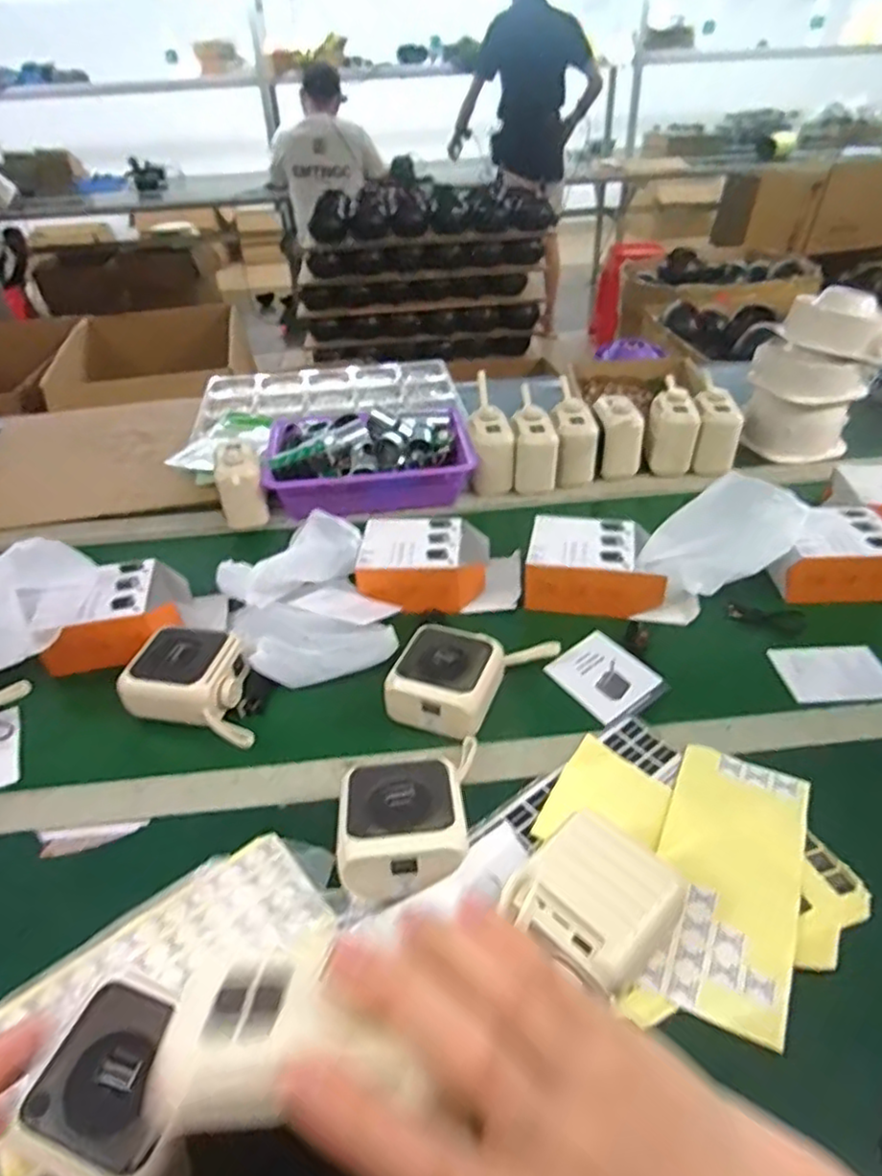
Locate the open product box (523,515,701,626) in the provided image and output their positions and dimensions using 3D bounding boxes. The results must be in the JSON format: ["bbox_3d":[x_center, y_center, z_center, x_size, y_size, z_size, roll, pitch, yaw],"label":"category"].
[{"bbox_3d":[0.188,-0.023,0.741,0.176,0.059,0.102,10,39,16],"label":"open product box"}]

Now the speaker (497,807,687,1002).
[{"bbox_3d":[0.099,0.207,0.440,0.084,0.049,0.088,30,48,34],"label":"speaker"}]

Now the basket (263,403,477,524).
[{"bbox_3d":[-0.099,-0.181,0.926,0.270,0.078,0.168,-7,38,-6],"label":"basket"}]

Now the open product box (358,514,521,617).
[{"bbox_3d":[0.001,-0.027,0.768,0.177,0.067,0.104,1,38,4],"label":"open product box"}]

